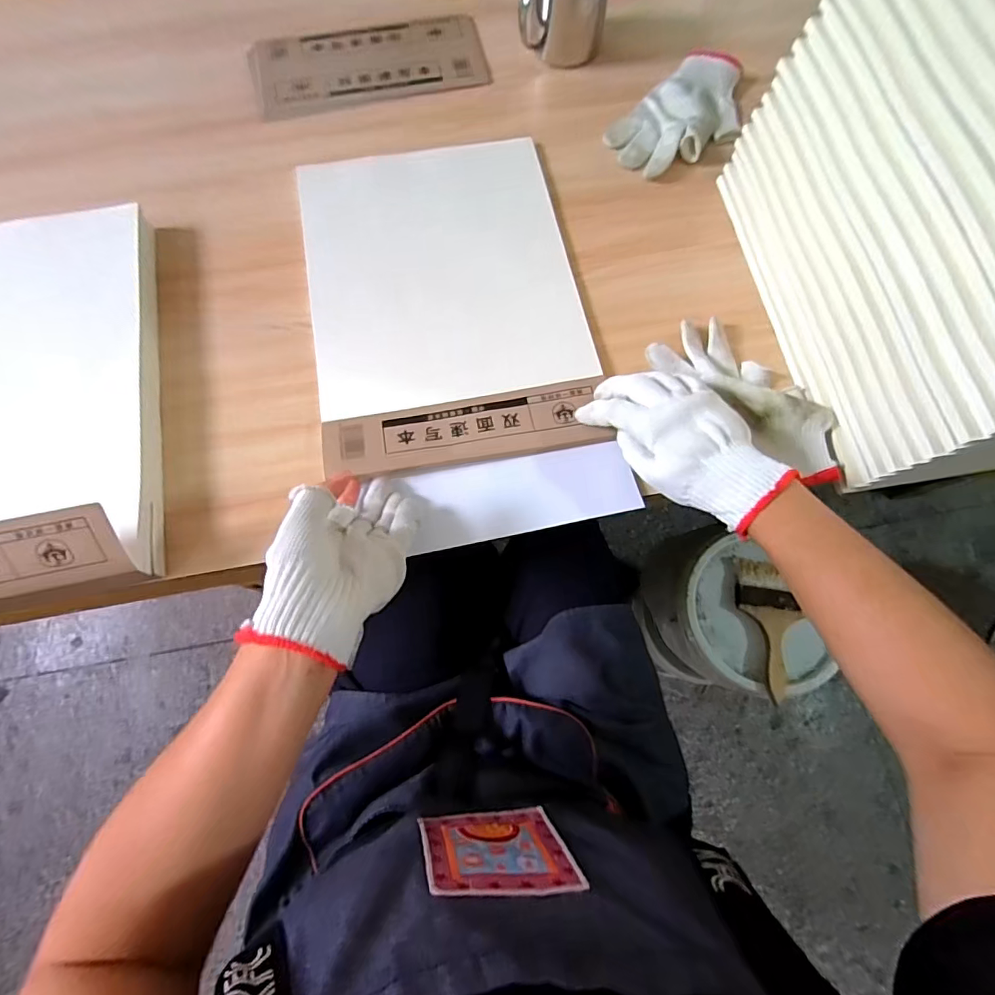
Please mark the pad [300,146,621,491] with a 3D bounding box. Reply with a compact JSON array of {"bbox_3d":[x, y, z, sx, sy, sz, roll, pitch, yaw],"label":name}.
[{"bbox_3d":[-0.053,-0.205,0.493,0.256,0.024,0.365,-10,73,-4],"label":"pad"}]

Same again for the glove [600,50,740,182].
[{"bbox_3d":[0.216,-0.437,0.567,0.108,0.027,0.190,43,76,11],"label":"glove"}]

